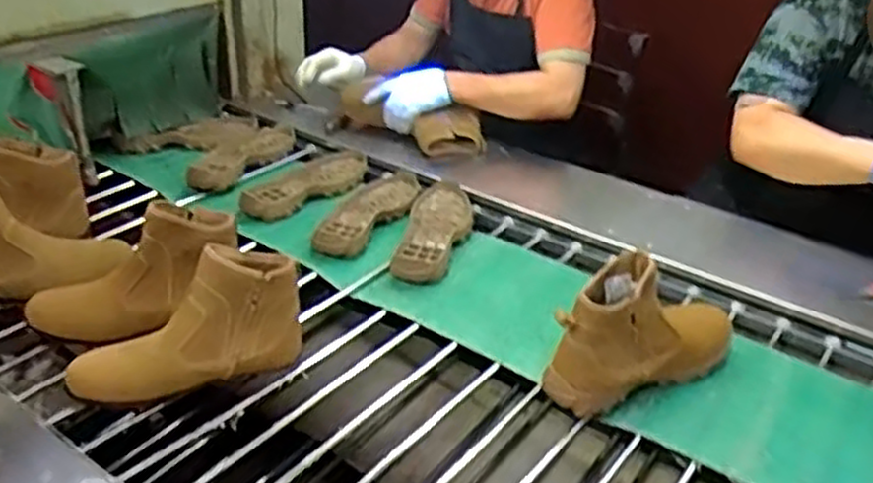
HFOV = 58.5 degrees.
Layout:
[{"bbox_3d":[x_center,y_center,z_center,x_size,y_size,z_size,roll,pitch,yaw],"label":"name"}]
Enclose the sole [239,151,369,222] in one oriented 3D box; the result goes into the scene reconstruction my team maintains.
[{"bbox_3d":[-0.241,-0.112,1.462,0.119,0.027,0.287,25,38,33],"label":"sole"}]

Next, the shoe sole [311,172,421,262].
[{"bbox_3d":[-0.119,-0.063,1.388,0.109,0.025,0.283,16,36,20],"label":"shoe sole"}]

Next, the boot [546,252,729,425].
[{"bbox_3d":[0.273,0.110,1.011,0.259,0.180,0.098,-17,36,-29],"label":"boot"}]

